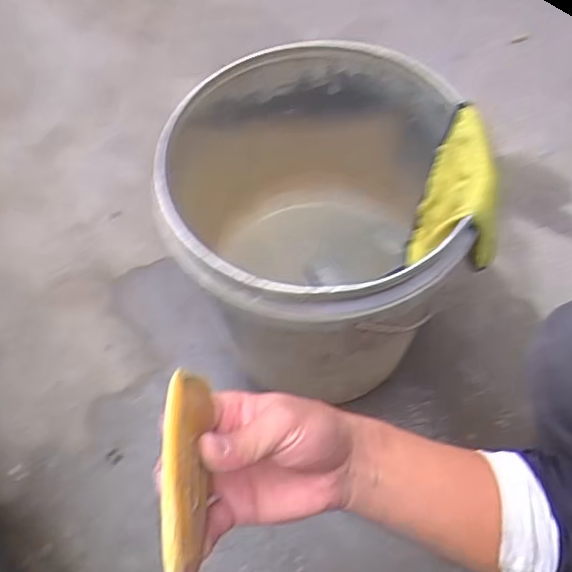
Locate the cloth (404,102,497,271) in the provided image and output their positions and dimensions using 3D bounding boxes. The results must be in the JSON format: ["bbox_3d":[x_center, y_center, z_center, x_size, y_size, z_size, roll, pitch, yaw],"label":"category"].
[{"bbox_3d":[0.180,-0.070,0.652,0.070,0.203,0.140,0,62,2],"label":"cloth"}]

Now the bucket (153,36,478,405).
[{"bbox_3d":[0.037,-0.048,0.722,0.299,0.339,0.301,-1,62,2],"label":"bucket"}]

